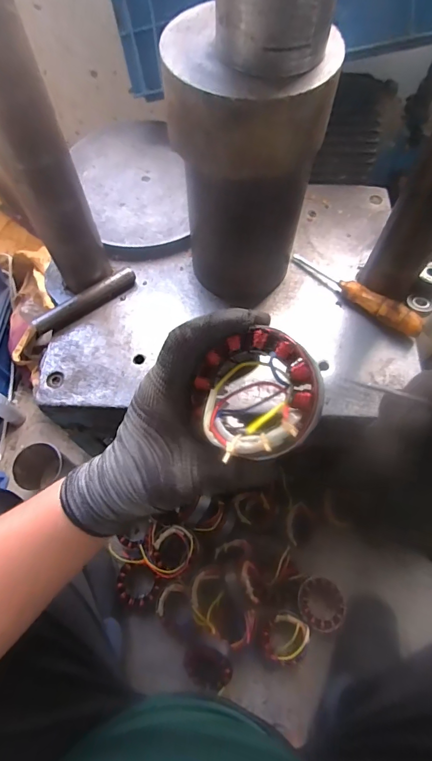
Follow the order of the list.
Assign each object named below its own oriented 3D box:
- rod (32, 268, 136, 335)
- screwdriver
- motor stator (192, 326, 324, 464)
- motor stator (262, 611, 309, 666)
[{"bbox_3d":[-0.166,-0.102,0.504,0.140,0.025,0.018,-35,70,-15],"label":"rod"},{"bbox_3d":[0.179,-0.115,0.506,0.186,0.031,0.026,40,71,16],"label":"screwdriver"},{"bbox_3d":[0.029,0.011,0.265,0.079,0.038,0.079,-3,78,14],"label":"motor stator"},{"bbox_3d":[0.129,0.462,0.697,0.080,0.031,0.084,0,65,0],"label":"motor stator"}]

